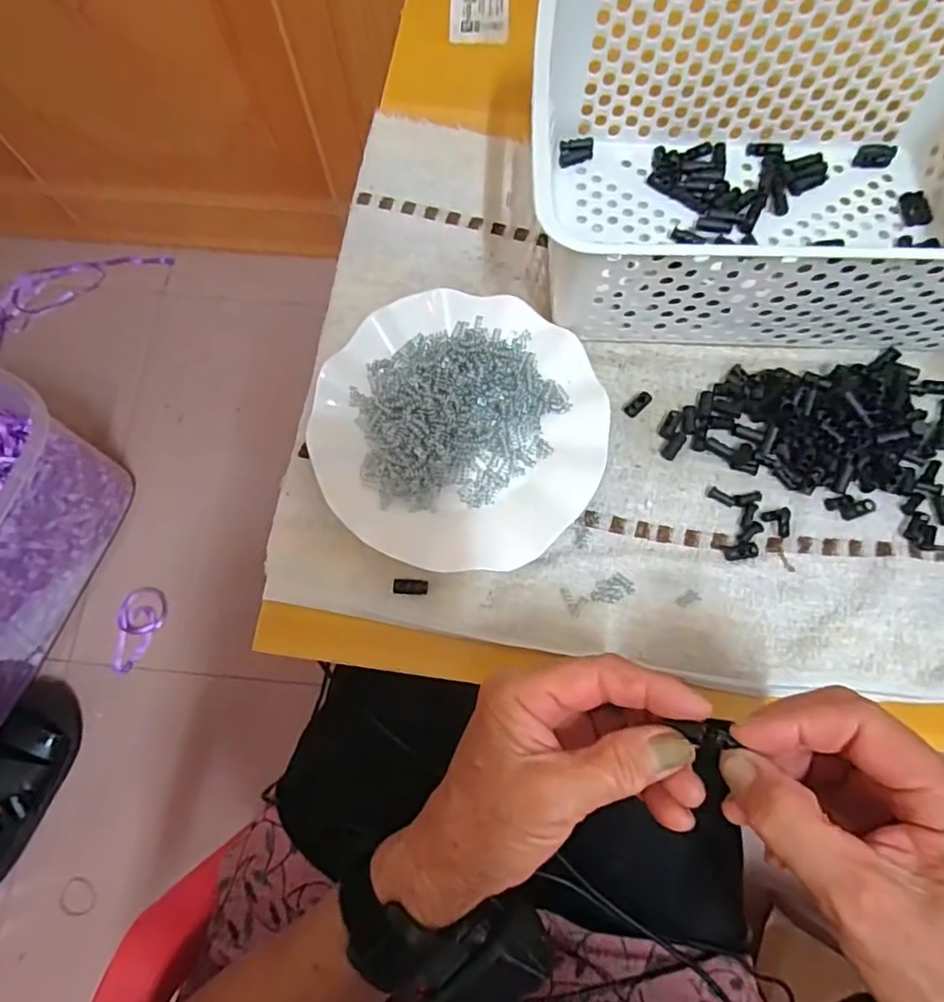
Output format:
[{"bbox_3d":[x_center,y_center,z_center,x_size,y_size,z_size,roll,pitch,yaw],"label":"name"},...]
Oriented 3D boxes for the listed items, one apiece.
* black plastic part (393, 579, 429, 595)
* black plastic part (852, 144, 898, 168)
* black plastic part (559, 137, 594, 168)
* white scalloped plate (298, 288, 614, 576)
[{"bbox_3d":[-0.037,0.052,0.369,0.021,0.004,0.009,3,75,1],"label":"black plastic part"},{"bbox_3d":[0.303,-0.260,0.454,0.028,0.010,0.016,9,75,3],"label":"black plastic part"},{"bbox_3d":[0.079,-0.264,0.457,0.026,0.006,0.021,-4,75,-1],"label":"black plastic part"},{"bbox_3d":[-0.008,-0.047,0.388,0.177,0.023,0.179,0,75,0],"label":"white scalloped plate"}]

